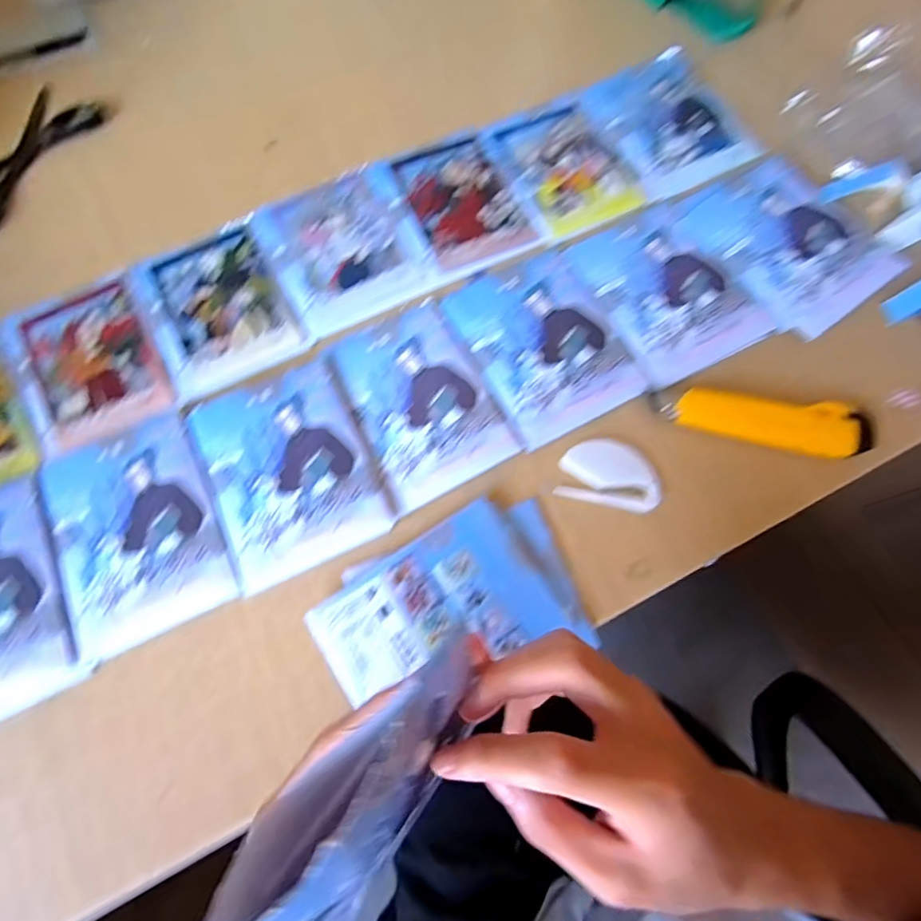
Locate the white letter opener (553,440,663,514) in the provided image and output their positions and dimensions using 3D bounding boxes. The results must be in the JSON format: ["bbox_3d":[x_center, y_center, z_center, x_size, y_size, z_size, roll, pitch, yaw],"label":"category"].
[{"bbox_3d":[0.109,0.010,0.388,0.072,0.006,0.046,13,73,5],"label":"white letter opener"}]

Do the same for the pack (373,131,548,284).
[{"bbox_3d":[-0.001,-0.224,0.460,0.095,0.004,0.138,-26,74,-6],"label":"pack"}]

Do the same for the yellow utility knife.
[{"bbox_3d":[0.221,-0.028,0.385,0.140,0.016,0.043,8,73,4],"label":"yellow utility knife"}]

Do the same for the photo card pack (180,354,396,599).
[{"bbox_3d":[-0.126,0.004,0.385,0.112,0.008,0.149,-24,74,-6],"label":"photo card pack"}]

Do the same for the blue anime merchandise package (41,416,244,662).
[{"bbox_3d":[-0.228,0.048,0.374,0.108,0.008,0.146,-24,74,-6],"label":"blue anime merchandise package"}]

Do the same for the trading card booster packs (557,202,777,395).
[{"bbox_3d":[0.162,-0.138,0.426,0.105,0.004,0.143,-28,74,-7],"label":"trading card booster packs"}]

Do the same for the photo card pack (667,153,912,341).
[{"bbox_3d":[0.267,-0.183,0.437,0.110,0.015,0.154,-36,73,-5],"label":"photo card pack"}]

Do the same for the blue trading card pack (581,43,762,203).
[{"bbox_3d":[0.184,-0.304,0.478,0.111,0.009,0.138,-26,74,-7],"label":"blue trading card pack"}]

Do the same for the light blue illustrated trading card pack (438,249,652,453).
[{"bbox_3d":[0.064,-0.092,0.415,0.107,0.004,0.146,-27,74,-7],"label":"light blue illustrated trading card pack"}]

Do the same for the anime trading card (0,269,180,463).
[{"bbox_3d":[-0.293,-0.079,0.420,0.103,0.006,0.143,-27,74,-7],"label":"anime trading card"}]

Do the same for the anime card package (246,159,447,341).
[{"bbox_3d":[-0.097,-0.183,0.449,0.125,0.004,0.140,-25,74,-6],"label":"anime card package"}]

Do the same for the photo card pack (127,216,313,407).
[{"bbox_3d":[-0.198,-0.127,0.435,0.108,0.007,0.144,-27,74,-7],"label":"photo card pack"}]

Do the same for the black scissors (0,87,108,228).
[{"bbox_3d":[-0.395,-0.274,0.477,0.078,0.008,0.153,30,76,10],"label":"black scissors"}]

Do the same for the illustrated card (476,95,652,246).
[{"bbox_3d":[0.090,-0.259,0.470,0.100,0.004,0.135,-25,74,-6],"label":"illustrated card"}]

